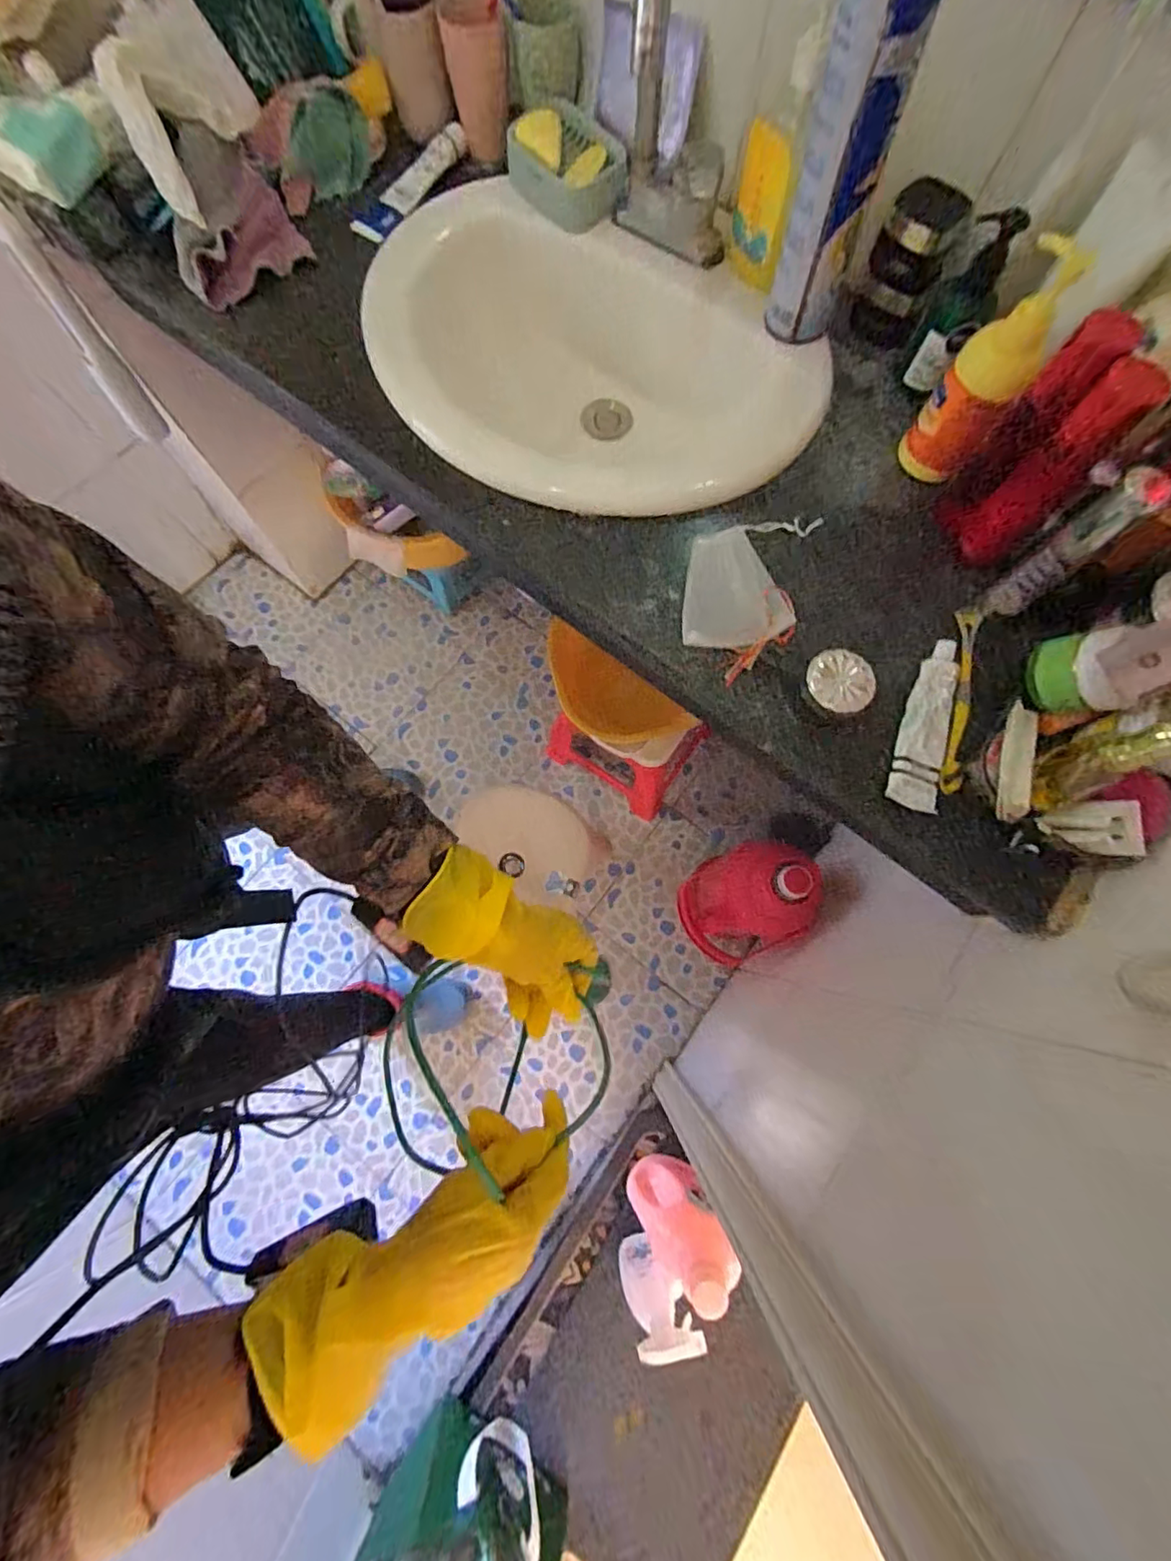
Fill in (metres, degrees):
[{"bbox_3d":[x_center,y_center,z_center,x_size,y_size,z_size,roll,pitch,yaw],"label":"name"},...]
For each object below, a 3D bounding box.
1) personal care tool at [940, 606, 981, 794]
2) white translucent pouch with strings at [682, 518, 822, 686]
[{"bbox_3d":[0.324,-0.072,0.480,0.018,0.015,0.175,15,76,4],"label":"personal care tool"},{"bbox_3d":[0.143,-0.174,0.505,0.101,0.020,0.166,13,76,3],"label":"white translucent pouch with strings"}]

